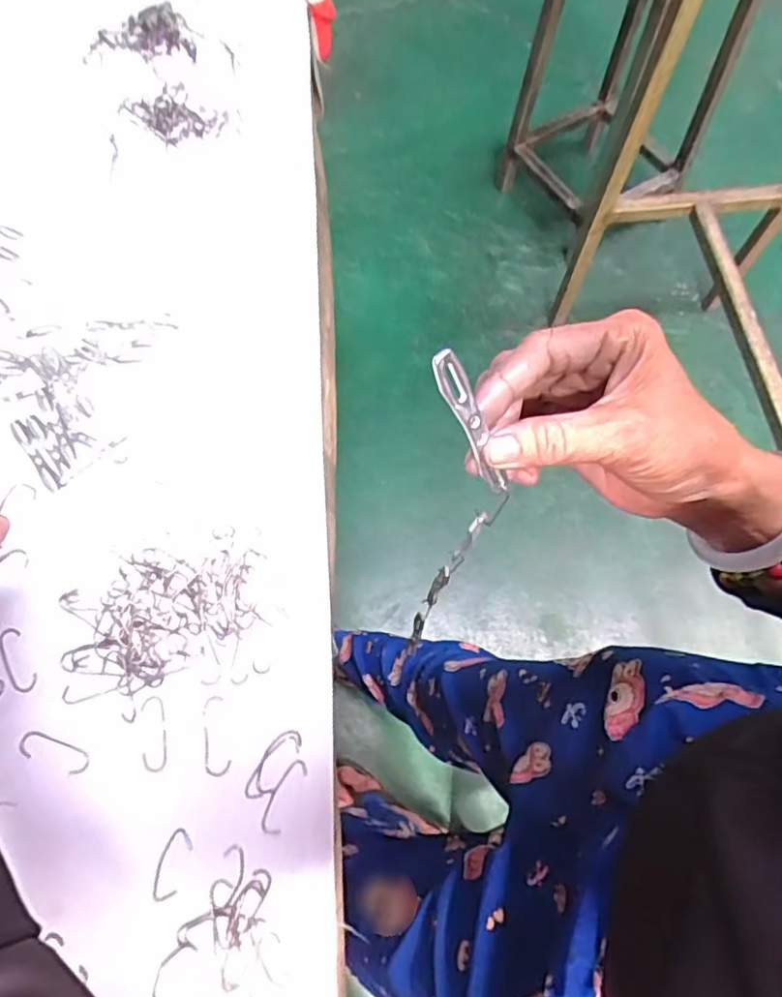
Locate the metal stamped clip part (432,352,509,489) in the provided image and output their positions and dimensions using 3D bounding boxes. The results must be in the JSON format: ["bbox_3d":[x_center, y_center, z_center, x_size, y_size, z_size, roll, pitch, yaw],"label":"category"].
[{"bbox_3d":[0.030,-0.027,0.238,0.009,0.066,0.005,-44,39,-16],"label":"metal stamped clip part"}]

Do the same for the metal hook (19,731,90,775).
[{"bbox_3d":[-0.199,0.150,0.379,0.044,0.004,0.015,18,69,5],"label":"metal hook"}]

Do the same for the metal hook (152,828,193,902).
[{"bbox_3d":[-0.123,0.205,0.359,0.016,0.004,0.036,14,69,4],"label":"metal hook"}]

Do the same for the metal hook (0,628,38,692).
[{"bbox_3d":[-0.234,0.100,0.399,0.017,0.004,0.042,-28,72,-12],"label":"metal hook"}]

